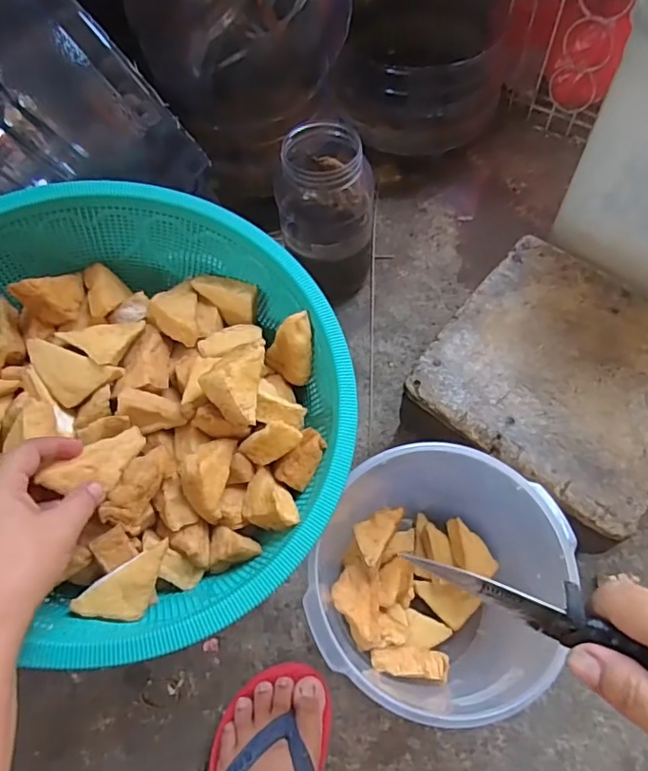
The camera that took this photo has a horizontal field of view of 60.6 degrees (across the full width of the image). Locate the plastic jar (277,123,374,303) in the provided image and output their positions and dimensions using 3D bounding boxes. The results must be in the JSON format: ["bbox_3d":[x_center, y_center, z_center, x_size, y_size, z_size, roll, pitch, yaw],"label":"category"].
[{"bbox_3d":[0.004,-0.209,0.688,0.114,0.215,0.114,-1,64,2],"label":"plastic jar"}]

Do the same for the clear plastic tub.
[{"bbox_3d":[0.091,0.170,0.512,0.190,0.193,0.206,-1,64,2],"label":"clear plastic tub"}]

